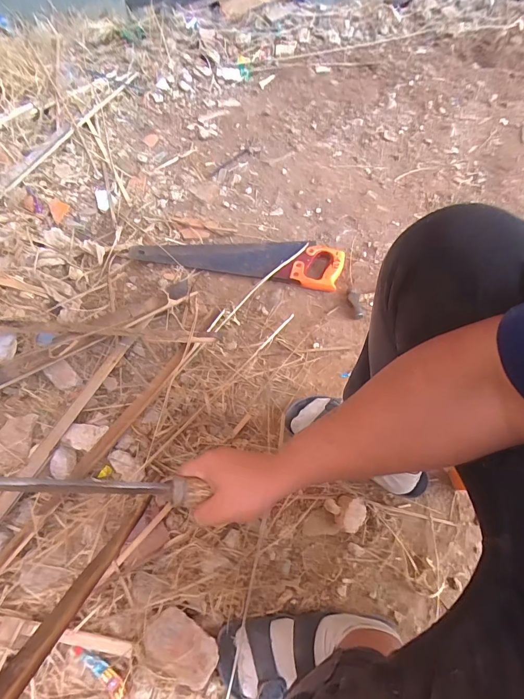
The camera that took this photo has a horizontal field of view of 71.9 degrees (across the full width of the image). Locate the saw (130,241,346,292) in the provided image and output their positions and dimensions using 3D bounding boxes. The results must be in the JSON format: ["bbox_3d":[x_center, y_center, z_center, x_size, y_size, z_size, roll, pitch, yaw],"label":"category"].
[{"bbox_3d":[-0.066,-0.228,0.879,0.522,0.029,0.134,7,60,6],"label":"saw"}]

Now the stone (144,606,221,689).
[{"bbox_3d":[-0.114,0.419,0.508,0.106,0.052,0.068,31,69,18],"label":"stone"}]

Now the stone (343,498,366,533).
[{"bbox_3d":[0.158,0.284,0.618,0.032,0.026,0.056,35,66,19],"label":"stone"}]

